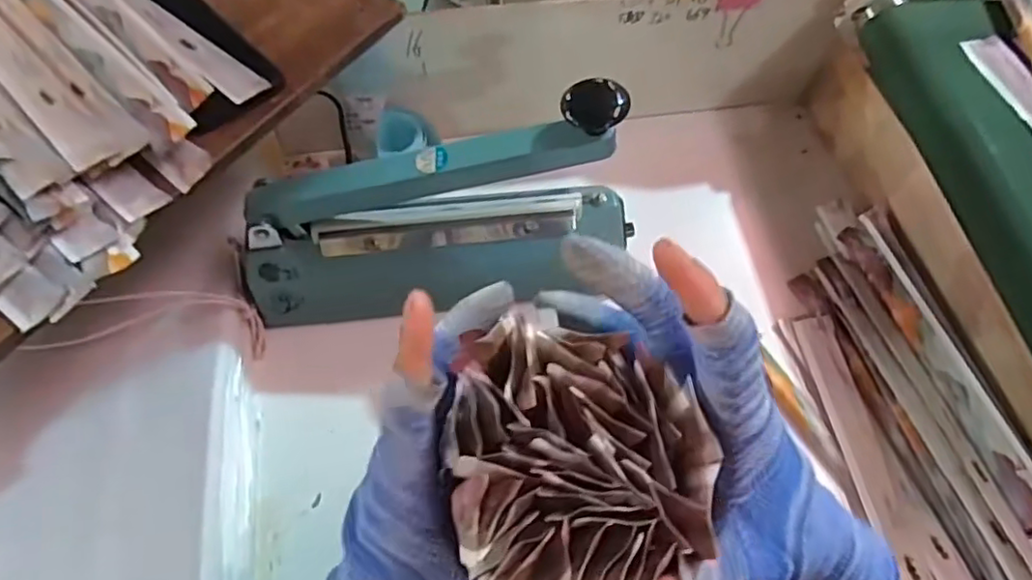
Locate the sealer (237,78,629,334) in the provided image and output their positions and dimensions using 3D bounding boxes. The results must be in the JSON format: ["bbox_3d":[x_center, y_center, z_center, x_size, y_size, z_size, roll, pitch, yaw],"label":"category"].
[{"bbox_3d":[-0.062,-0.055,0.494,0.300,0.177,0.081,-6,61,-6],"label":"sealer"}]

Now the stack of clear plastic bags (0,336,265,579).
[{"bbox_3d":[-0.297,0.142,0.437,0.215,0.039,0.226,-6,61,-6],"label":"stack of clear plastic bags"}]

